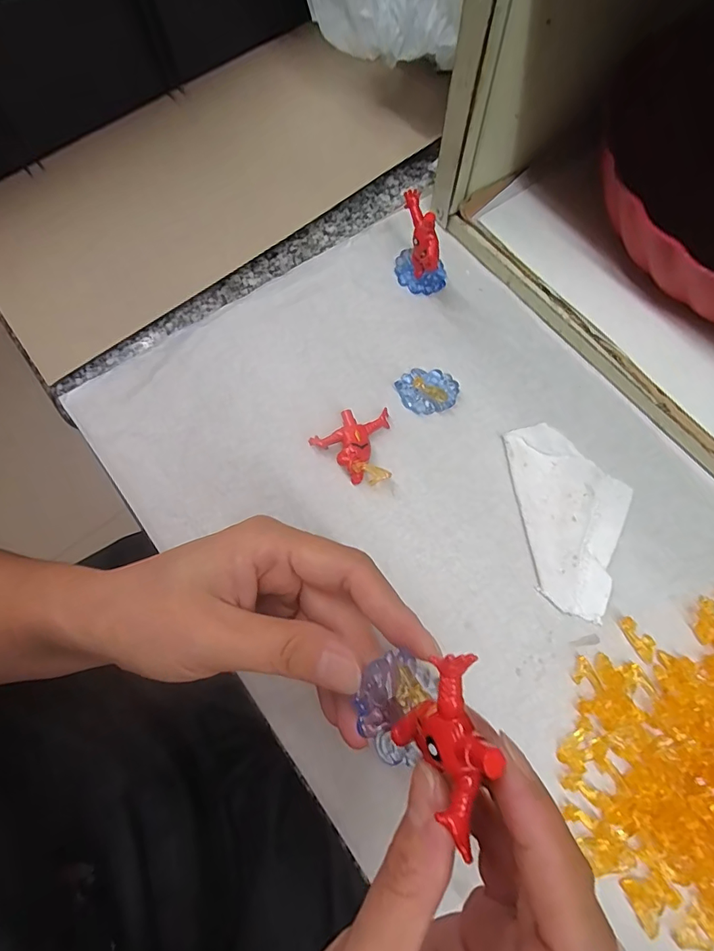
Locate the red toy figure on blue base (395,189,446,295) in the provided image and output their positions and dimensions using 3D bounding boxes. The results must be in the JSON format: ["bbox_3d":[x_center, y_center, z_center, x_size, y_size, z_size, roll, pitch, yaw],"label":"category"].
[{"bbox_3d":[0.042,-0.143,0.288,0.033,0.051,0.033,10,71,4],"label":"red toy figure on blue base"}]

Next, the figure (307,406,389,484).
[{"bbox_3d":[-0.004,-0.018,0.267,0.045,0.015,0.043,1,71,1],"label":"figure"}]

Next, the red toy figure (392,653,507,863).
[{"bbox_3d":[0.023,0.073,0.119,0.022,0.020,0.046,-9,71,-3],"label":"red toy figure"}]

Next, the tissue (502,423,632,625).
[{"bbox_3d":[0.124,0.021,0.255,0.060,0.008,0.108,-6,71,-1],"label":"tissue"}]

